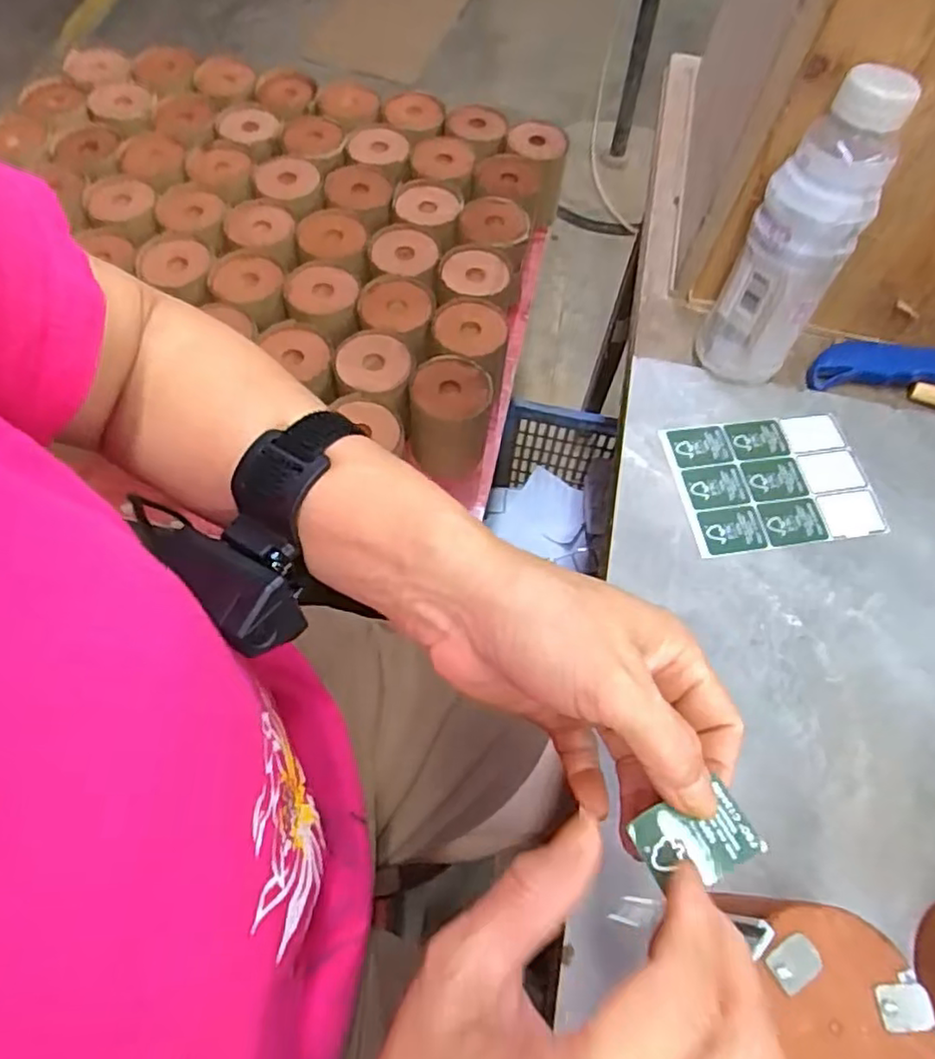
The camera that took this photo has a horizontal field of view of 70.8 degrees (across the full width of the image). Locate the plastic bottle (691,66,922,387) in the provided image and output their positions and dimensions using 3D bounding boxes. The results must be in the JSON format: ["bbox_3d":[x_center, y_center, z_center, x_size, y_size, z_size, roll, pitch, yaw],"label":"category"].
[{"bbox_3d":[0.214,-0.183,0.435,0.063,0.190,0.065,23,64,9],"label":"plastic bottle"}]

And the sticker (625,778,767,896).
[{"bbox_3d":[0.082,0.111,0.238,0.040,0.005,0.029,-28,64,-1],"label":"sticker"}]

